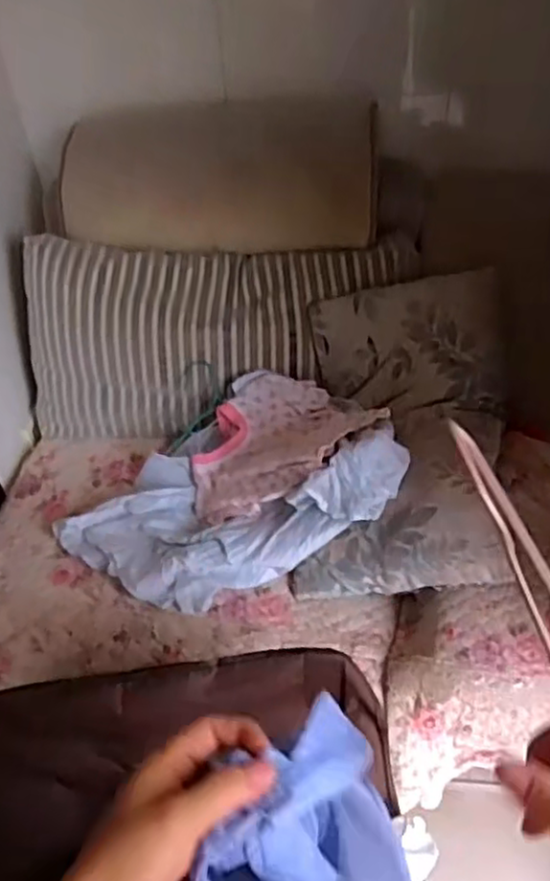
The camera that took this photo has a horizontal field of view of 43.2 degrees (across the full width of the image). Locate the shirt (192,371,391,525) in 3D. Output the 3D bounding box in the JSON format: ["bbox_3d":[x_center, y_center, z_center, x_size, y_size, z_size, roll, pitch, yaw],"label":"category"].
[{"bbox_3d":[0.017,-0.002,1.194,0.325,0.153,0.275,2,44,7],"label":"shirt"}]

